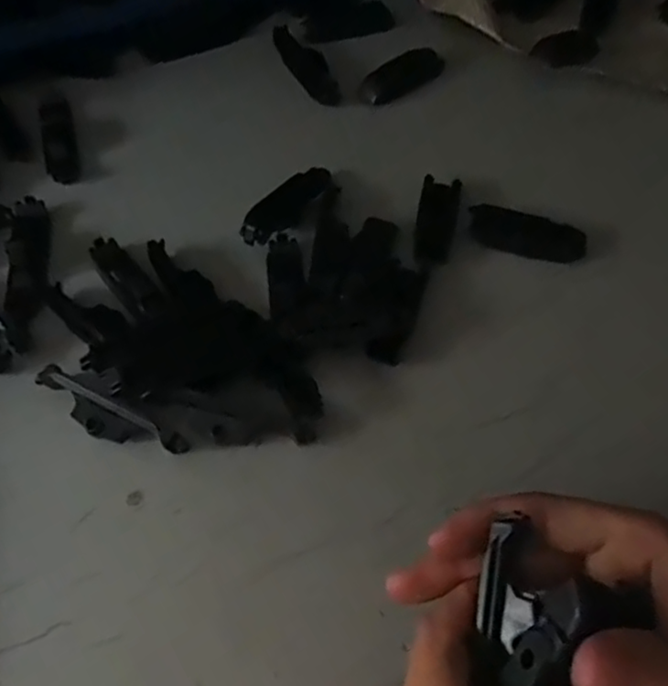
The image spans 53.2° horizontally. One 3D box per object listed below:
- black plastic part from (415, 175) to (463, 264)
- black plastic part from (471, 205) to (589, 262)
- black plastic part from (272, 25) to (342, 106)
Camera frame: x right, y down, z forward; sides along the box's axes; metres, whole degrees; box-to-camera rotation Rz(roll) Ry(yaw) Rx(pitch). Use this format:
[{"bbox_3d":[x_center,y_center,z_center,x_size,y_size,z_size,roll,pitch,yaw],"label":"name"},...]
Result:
[{"bbox_3d":[0.060,-0.072,0.386,0.022,0.006,0.064,11,59,5],"label":"black plastic part"},{"bbox_3d":[0.110,-0.062,0.378,0.065,0.010,0.021,16,60,8],"label":"black plastic part"},{"bbox_3d":[-0.017,-0.189,0.448,0.021,0.008,0.079,-22,62,-14],"label":"black plastic part"}]

